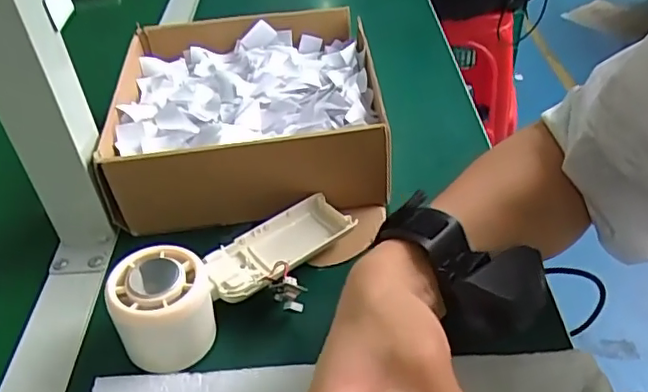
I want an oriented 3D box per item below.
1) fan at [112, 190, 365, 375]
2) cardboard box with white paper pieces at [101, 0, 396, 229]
[{"bbox_3d":[-0.048,0.043,0.360,0.159,0.049,0.065,-31,47,-25],"label":"fan"},{"bbox_3d":[-0.063,-0.079,0.494,0.206,0.067,0.218,-6,42,0],"label":"cardboard box with white paper pieces"}]

